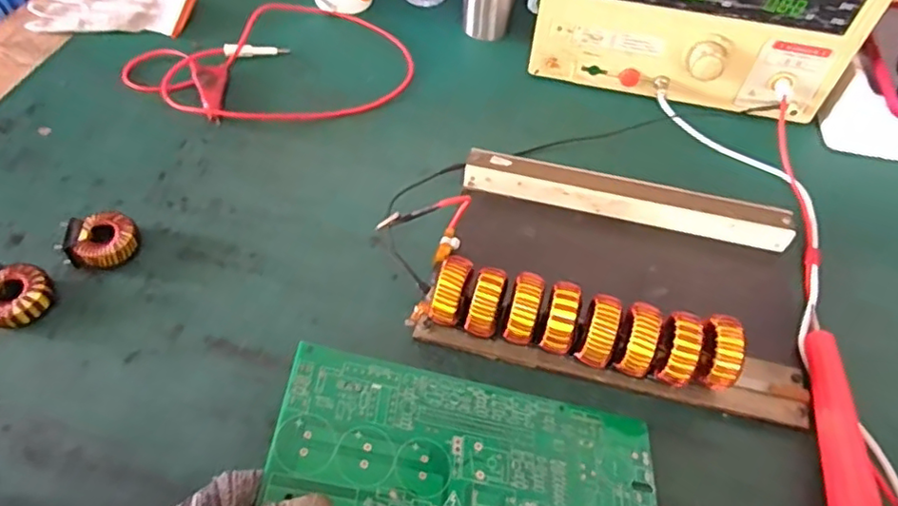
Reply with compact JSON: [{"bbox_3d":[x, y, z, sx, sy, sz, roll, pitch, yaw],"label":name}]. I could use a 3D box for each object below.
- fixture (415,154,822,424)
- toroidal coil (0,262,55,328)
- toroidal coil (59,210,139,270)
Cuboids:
[{"bbox_3d":[0.142,0.009,0.478,0.302,0.062,0.195,12,53,6],"label":"fixture"},{"bbox_3d":[-0.342,0.032,0.456,0.051,0.029,0.051,2,52,-2],"label":"toroidal coil"},{"bbox_3d":[-0.291,-0.011,0.492,0.047,0.029,0.049,2,52,-2],"label":"toroidal coil"}]

